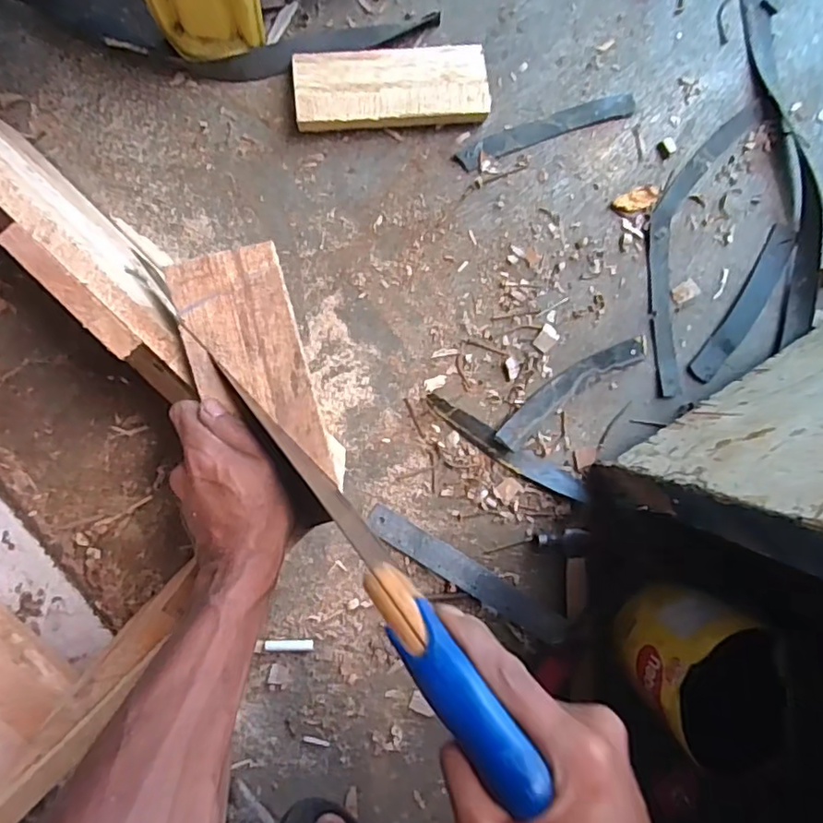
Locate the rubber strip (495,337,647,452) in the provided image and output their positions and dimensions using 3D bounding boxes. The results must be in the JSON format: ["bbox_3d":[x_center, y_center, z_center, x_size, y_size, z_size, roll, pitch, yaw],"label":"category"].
[{"bbox_3d":[0.190,-0.028,0.719,0.208,0.025,0.041,-35,97,-1],"label":"rubber strip"}]

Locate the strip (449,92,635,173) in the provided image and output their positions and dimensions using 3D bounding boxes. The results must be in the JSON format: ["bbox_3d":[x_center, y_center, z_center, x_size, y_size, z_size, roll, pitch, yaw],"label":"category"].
[{"bbox_3d":[0.157,-0.329,0.701,0.218,0.004,0.029,-21,96,-2],"label":"strip"}]

